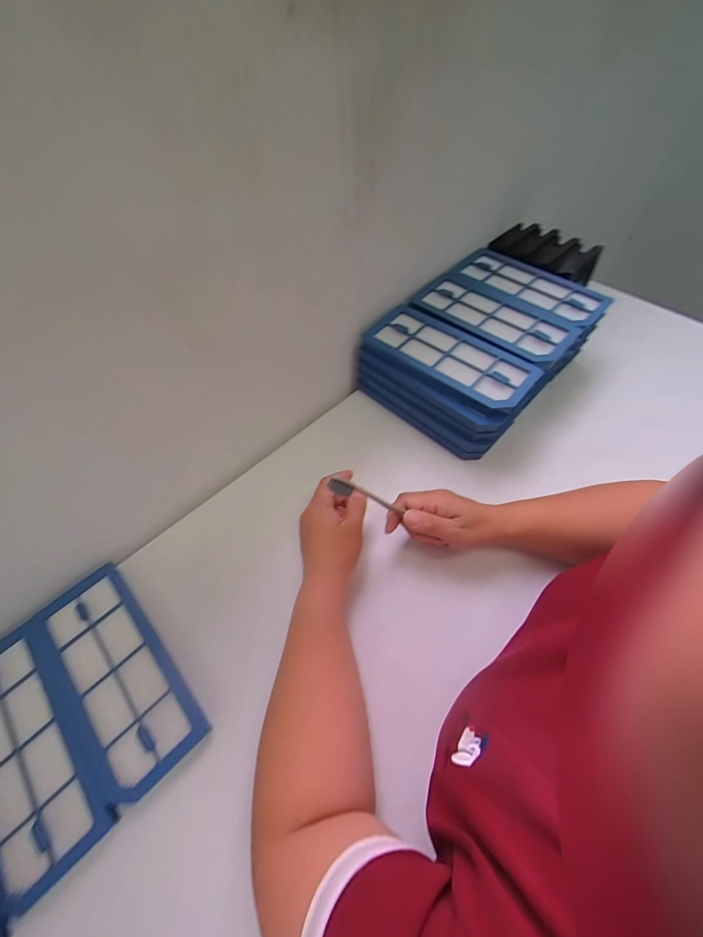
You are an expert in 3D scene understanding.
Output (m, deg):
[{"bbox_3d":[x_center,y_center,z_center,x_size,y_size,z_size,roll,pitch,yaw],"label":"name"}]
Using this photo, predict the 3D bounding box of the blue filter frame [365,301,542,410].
[{"bbox_3d":[0.118,-0.142,0.435,0.205,0.019,0.091,35,66,23],"label":"blue filter frame"}]

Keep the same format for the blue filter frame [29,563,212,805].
[{"bbox_3d":[-0.225,0.192,0.335,0.204,0.010,0.092,38,68,24],"label":"blue filter frame"}]

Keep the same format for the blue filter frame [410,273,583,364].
[{"bbox_3d":[0.185,-0.204,0.463,0.093,0.012,0.200,-40,68,-21],"label":"blue filter frame"}]

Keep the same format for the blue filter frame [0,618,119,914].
[{"bbox_3d":[-0.289,0.243,0.306,0.087,0.009,0.202,-40,63,-19],"label":"blue filter frame"}]

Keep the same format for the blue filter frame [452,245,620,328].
[{"bbox_3d":[0.247,-0.260,0.495,0.204,0.017,0.087,39,68,24],"label":"blue filter frame"}]

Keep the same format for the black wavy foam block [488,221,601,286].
[{"bbox_3d":[0.297,-0.335,0.541,0.158,0.019,0.107,37,67,23],"label":"black wavy foam block"}]

